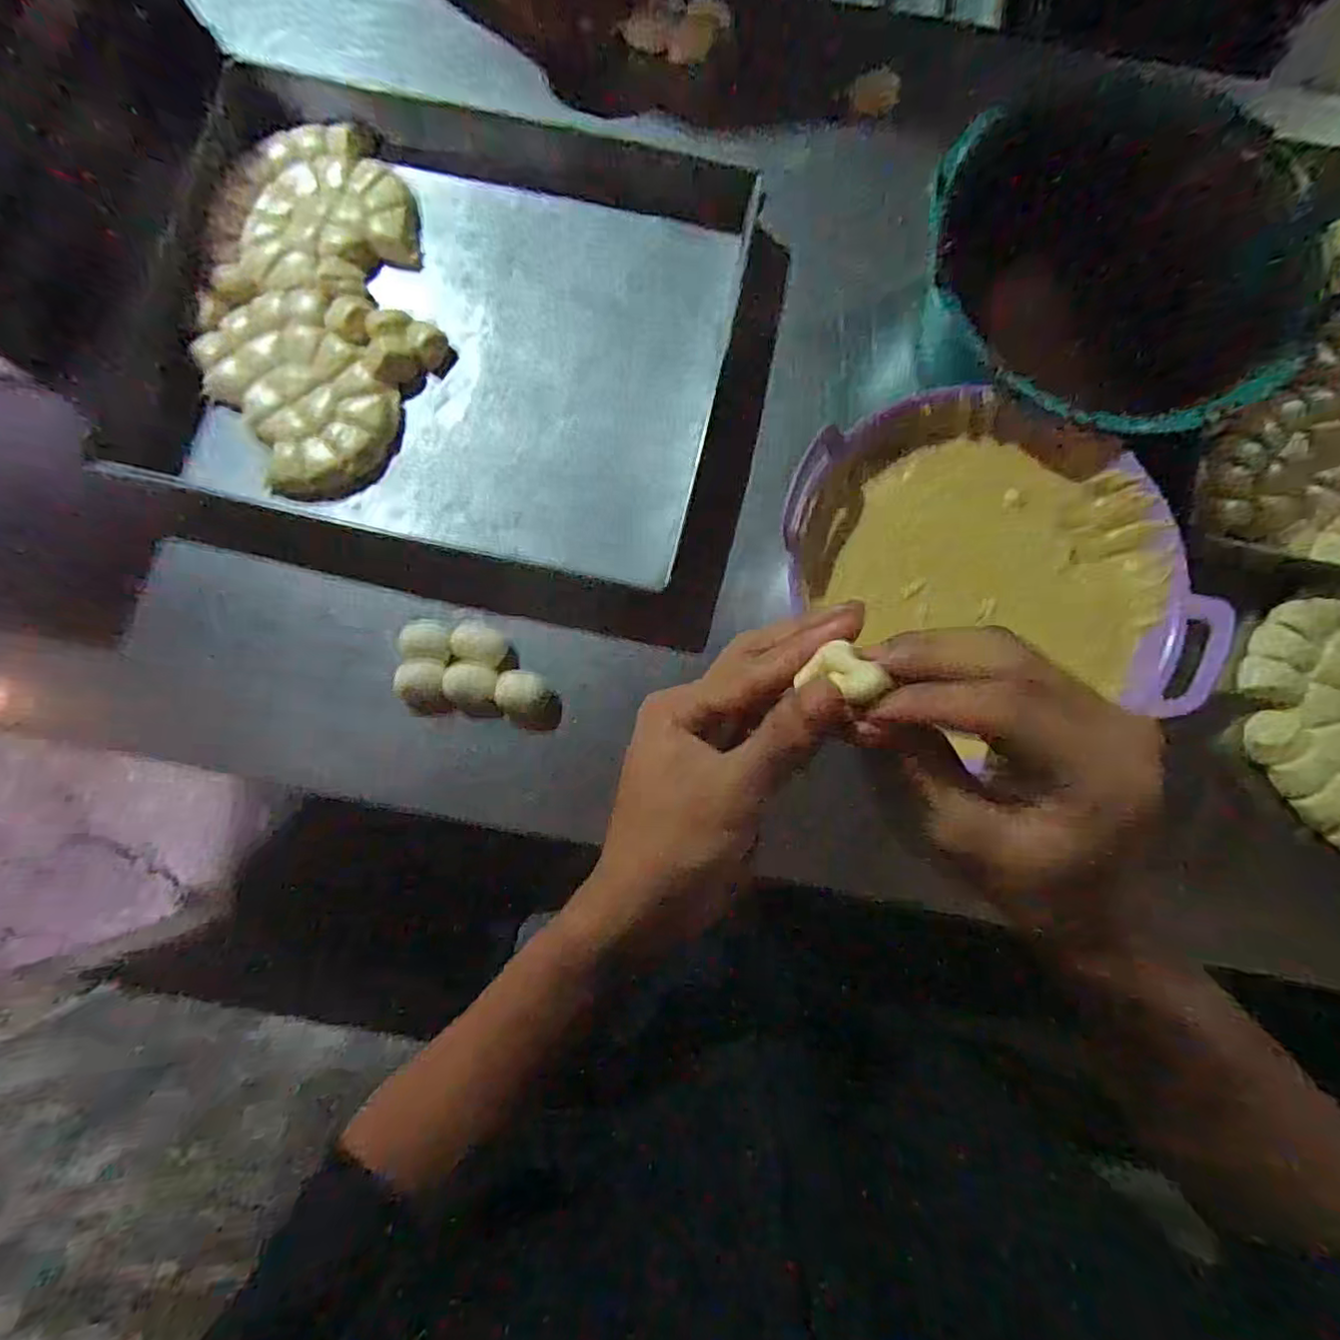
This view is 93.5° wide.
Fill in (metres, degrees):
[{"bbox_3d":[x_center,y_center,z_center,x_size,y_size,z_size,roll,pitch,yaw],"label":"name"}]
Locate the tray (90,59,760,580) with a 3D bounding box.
[{"bbox_3d":[-0.211,-0.329,0.585,0.534,0.050,0.448,12,83,3],"label":"tray"}]

